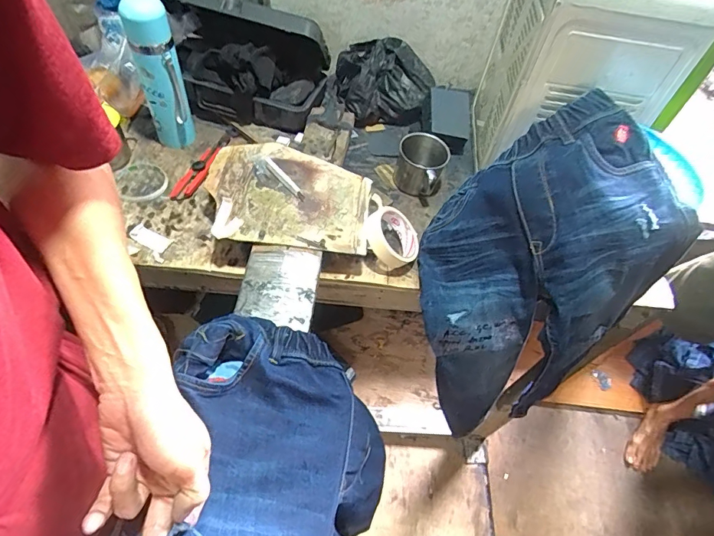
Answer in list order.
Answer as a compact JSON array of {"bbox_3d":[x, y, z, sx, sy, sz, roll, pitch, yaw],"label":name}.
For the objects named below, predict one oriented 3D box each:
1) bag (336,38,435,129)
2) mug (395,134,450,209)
[{"bbox_3d":[0.056,-0.358,0.849,0.181,0.118,0.132,-8,55,-12],"label":"bag"},{"bbox_3d":[0.107,-0.174,0.749,0.088,0.075,0.077,28,56,14],"label":"mug"}]

